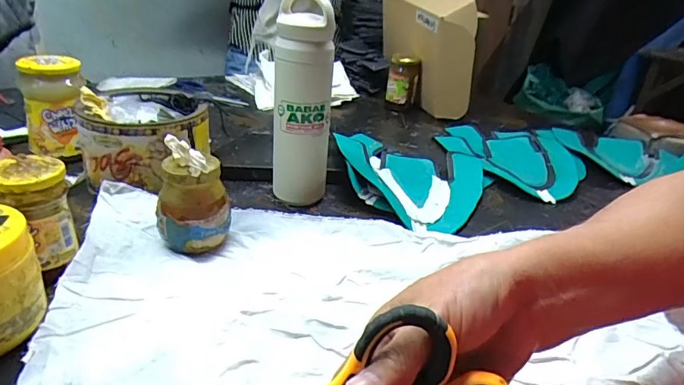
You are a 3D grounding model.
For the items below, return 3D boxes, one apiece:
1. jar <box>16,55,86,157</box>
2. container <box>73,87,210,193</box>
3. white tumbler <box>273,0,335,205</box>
[{"bbox_3d":[-0.390,-0.113,0.635,0.074,0.130,0.066,-11,29,-27],"label":"jar"},{"bbox_3d":[-0.244,-0.073,0.603,0.143,0.102,0.161,2,28,-3],"label":"container"},{"bbox_3d":[-0.048,-0.109,0.560,0.067,0.234,0.062,2,28,-4],"label":"white tumbler"}]

